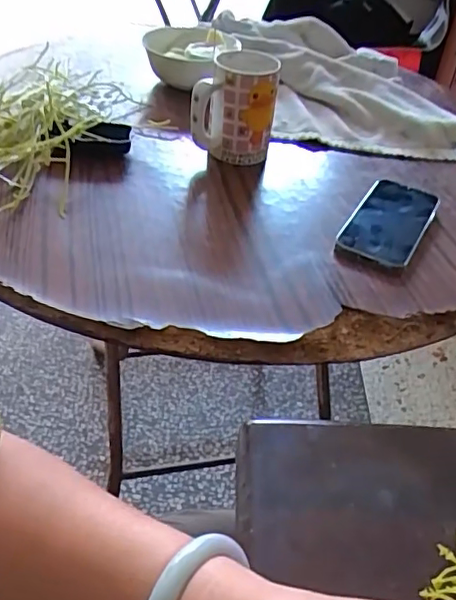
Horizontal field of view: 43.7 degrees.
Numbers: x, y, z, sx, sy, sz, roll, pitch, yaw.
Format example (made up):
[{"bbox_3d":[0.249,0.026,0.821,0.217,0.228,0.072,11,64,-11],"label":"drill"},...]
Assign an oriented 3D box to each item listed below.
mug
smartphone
[{"bbox_3d":[0.008,-0.246,0.725,0.100,0.118,0.100,5,38,0],"label":"mug"},{"bbox_3d":[0.185,-0.091,0.648,0.079,0.008,0.157,22,46,20],"label":"smartphone"}]

